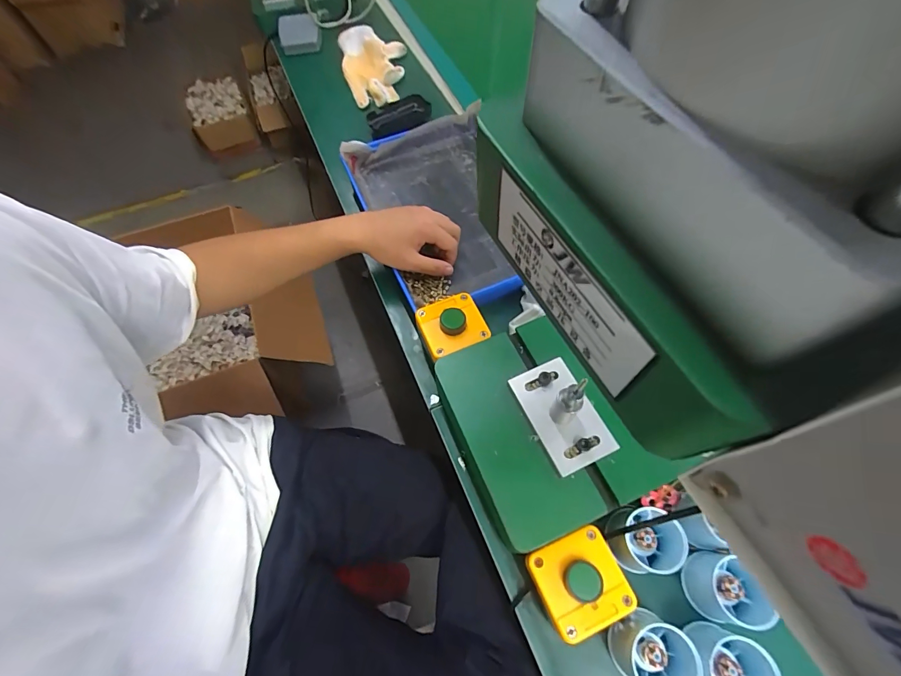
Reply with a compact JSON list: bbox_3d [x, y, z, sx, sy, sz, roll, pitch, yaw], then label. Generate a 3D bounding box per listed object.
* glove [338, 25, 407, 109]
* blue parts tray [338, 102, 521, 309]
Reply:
[{"bbox_3d":[-0.141,-0.503,0.734,0.117,0.035,0.214,-11,63,-5],"label":"glove"},{"bbox_3d":[-0.008,-0.186,0.565,0.212,0.042,0.313,-22,64,-8],"label":"blue parts tray"}]

